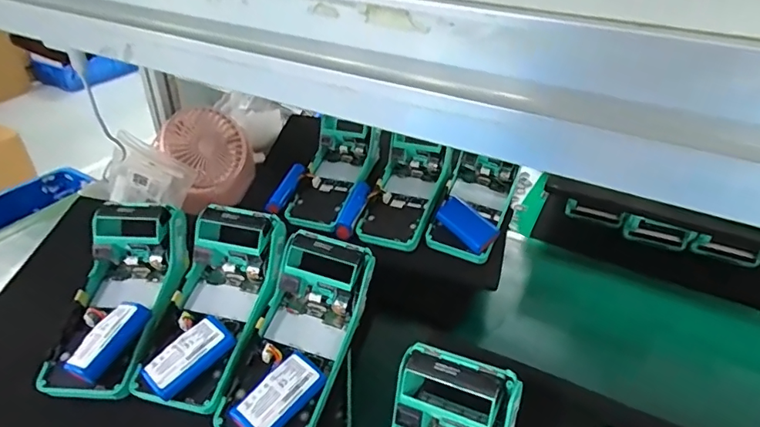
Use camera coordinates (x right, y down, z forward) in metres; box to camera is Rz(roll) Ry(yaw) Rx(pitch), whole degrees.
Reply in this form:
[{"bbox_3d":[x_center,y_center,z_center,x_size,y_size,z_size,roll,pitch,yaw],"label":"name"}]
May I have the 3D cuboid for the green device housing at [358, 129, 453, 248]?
[{"bbox_3d":[0.032,-0.028,0.611,0.078,0.051,0.173,13,59,17],"label":"green device housing"}]

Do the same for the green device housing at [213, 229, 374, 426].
[{"bbox_3d":[-0.066,0.103,0.409,0.079,0.060,0.168,11,57,14],"label":"green device housing"}]

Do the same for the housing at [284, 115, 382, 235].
[{"bbox_3d":[-0.057,-0.056,0.658,0.082,0.062,0.177,15,66,20],"label":"housing"}]

